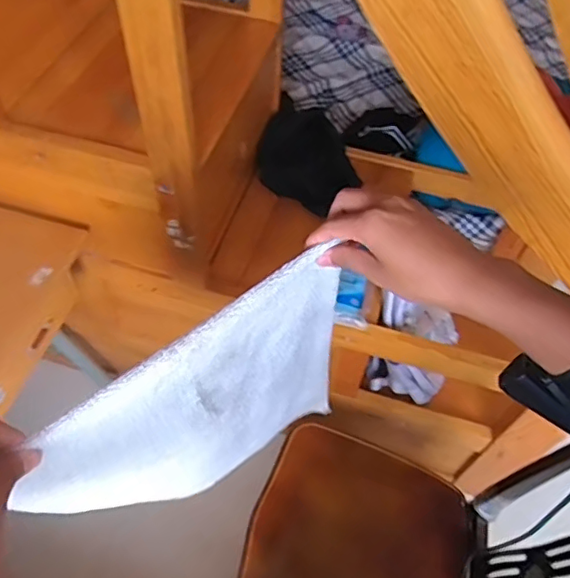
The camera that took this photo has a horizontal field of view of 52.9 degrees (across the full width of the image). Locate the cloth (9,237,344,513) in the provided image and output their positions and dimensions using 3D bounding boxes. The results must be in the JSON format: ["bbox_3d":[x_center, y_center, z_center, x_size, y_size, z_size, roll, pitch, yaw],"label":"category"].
[{"bbox_3d":[-0.077,0.130,0.577,0.321,0.329,0.021,-31,62,-22],"label":"cloth"}]

